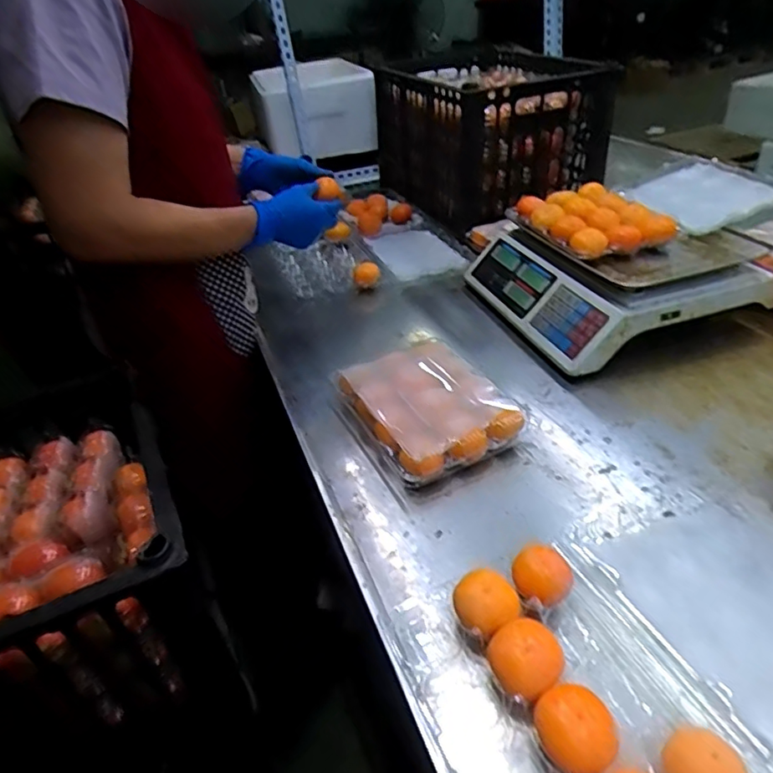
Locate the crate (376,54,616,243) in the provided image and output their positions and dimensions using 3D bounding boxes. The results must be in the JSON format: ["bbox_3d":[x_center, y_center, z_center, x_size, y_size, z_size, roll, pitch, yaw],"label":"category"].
[{"bbox_3d":[0.224,-0.548,1.223,0.373,0.252,0.407,-18,38,-16],"label":"crate"}]

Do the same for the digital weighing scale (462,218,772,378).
[{"bbox_3d":[0.326,-0.165,0.843,0.311,0.125,0.321,-15,37,-12],"label":"digital weighing scale"}]

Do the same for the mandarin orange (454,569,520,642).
[{"bbox_3d":[0.079,0.182,0.449,0.043,0.047,0.048,-21,39,-20],"label":"mandarin orange"}]

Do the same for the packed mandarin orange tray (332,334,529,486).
[{"bbox_3d":[0.049,0.020,0.674,0.168,0.063,0.212,-21,39,-20],"label":"packed mandarin orange tray"}]

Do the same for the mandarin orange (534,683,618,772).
[{"bbox_3d":[0.126,0.233,0.373,0.046,0.037,0.050,-4,36,3],"label":"mandarin orange"}]

